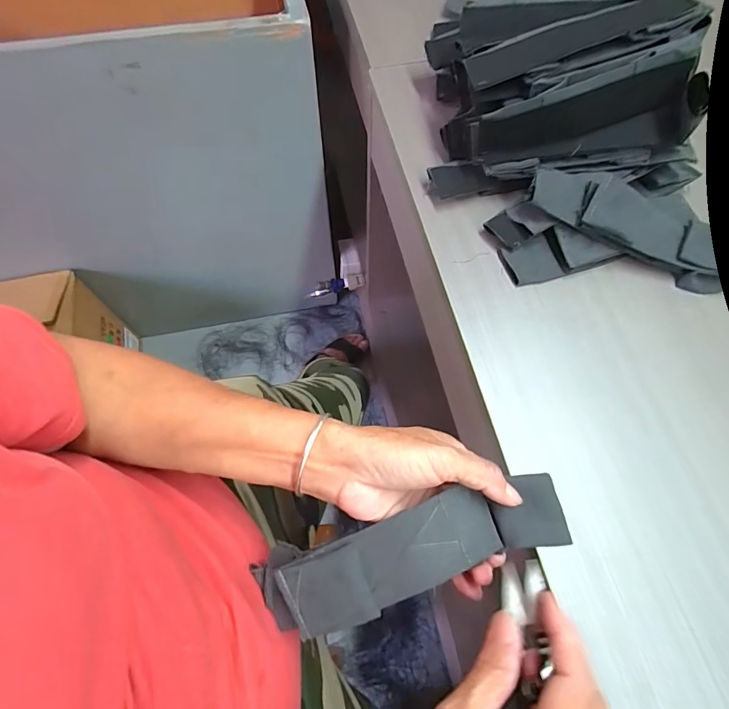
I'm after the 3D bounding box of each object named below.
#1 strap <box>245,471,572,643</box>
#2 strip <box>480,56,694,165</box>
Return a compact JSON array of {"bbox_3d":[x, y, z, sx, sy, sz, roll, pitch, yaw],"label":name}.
[{"bbox_3d":[0.031,0.123,0.264,0.189,0.017,0.051,-18,66,-3],"label":"strap"},{"bbox_3d":[0.197,-0.218,0.386,0.183,0.048,0.014,-14,65,7],"label":"strip"}]

